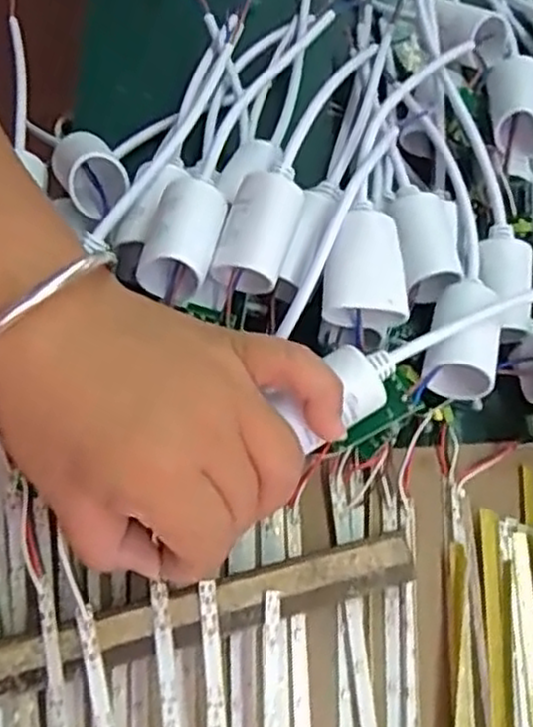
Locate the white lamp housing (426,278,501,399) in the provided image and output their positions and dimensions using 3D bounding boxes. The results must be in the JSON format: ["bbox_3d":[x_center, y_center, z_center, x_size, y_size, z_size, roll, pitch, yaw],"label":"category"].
[{"bbox_3d":[0.081,-0.009,0.308,0.027,0.031,0.042,3,46,18],"label":"white lamp housing"}]

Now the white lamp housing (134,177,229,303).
[{"bbox_3d":[-0.032,-0.050,0.298,0.027,0.026,0.044,17,66,3],"label":"white lamp housing"}]

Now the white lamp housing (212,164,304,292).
[{"bbox_3d":[-0.003,-0.052,0.298,0.027,0.028,0.045,18,67,4],"label":"white lamp housing"}]

